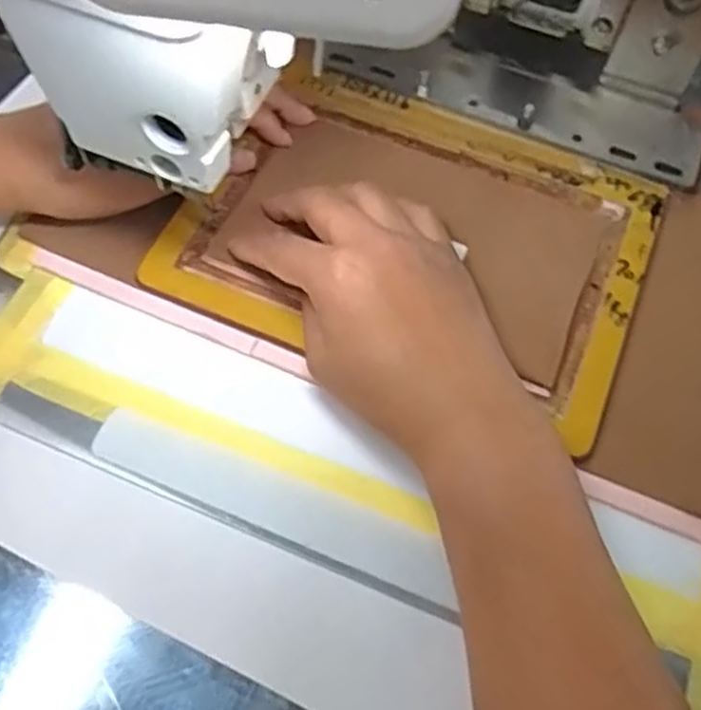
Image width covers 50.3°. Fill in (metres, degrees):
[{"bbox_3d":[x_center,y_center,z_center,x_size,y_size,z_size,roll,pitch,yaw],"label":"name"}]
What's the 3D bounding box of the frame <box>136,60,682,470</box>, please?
[{"bbox_3d":[0.033,-0.061,0.383,0.228,0.009,0.166,23,66,9],"label":"frame"}]

